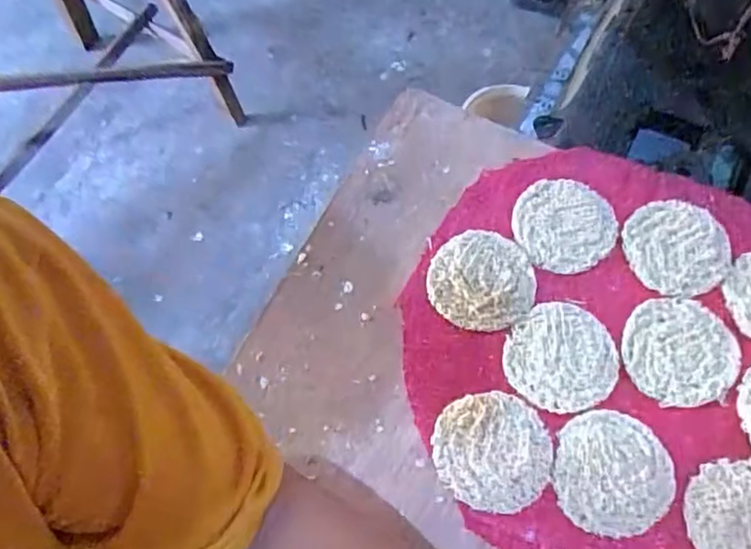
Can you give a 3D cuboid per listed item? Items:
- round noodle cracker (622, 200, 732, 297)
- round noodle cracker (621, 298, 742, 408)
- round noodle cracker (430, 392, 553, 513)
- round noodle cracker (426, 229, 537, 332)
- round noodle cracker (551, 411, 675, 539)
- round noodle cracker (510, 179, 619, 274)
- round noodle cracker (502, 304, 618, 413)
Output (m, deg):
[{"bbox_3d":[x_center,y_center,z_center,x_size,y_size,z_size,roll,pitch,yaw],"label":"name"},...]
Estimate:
[{"bbox_3d":[0.235,-0.023,0.484,0.078,0.004,0.076,-1,67,2],"label":"round noodle cracker"},{"bbox_3d":[0.222,0.056,0.455,0.078,0.009,0.079,-1,67,2],"label":"round noodle cracker"},{"bbox_3d":[0.081,0.122,0.432,0.079,0.009,0.076,-1,67,2],"label":"round noodle cracker"},{"bbox_3d":[0.083,0.004,0.479,0.078,0.008,0.079,-1,67,2],"label":"round noodle cracker"},{"bbox_3d":[0.161,0.135,0.423,0.077,0.006,0.079,-1,67,2],"label":"round noodle cracker"},{"bbox_3d":[0.151,-0.042,0.496,0.080,0.004,0.077,-1,67,2],"label":"round noodle cracker"},{"bbox_3d":[0.136,0.060,0.453,0.081,0.004,0.074,-1,67,2],"label":"round noodle cracker"}]

